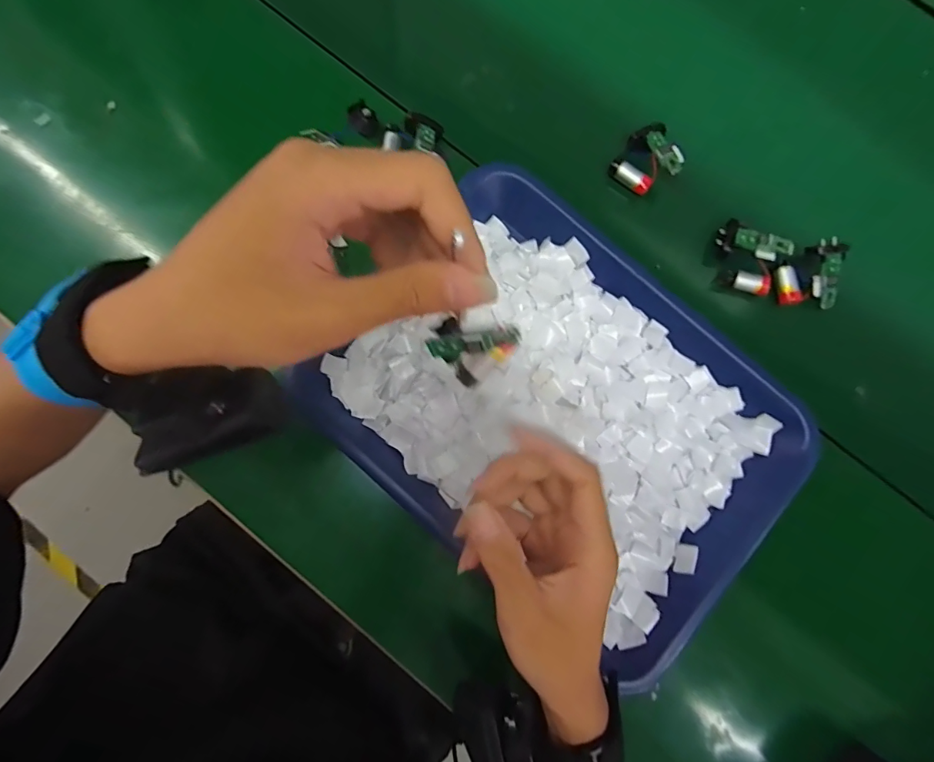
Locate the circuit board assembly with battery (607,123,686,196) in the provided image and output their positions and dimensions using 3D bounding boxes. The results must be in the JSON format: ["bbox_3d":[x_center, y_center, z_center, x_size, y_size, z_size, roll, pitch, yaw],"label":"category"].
[{"bbox_3d":[0.157,-0.189,0.391,0.049,0.018,0.060,35,82,3],"label":"circuit board assembly with battery"}]

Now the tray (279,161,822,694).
[{"bbox_3d":[0.073,0.022,0.347,0.322,0.039,0.243,38,81,6],"label":"tray"}]

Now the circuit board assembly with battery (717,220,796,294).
[{"bbox_3d":[0.233,-0.102,0.386,0.055,0.016,0.049,29,103,14],"label":"circuit board assembly with battery"}]

